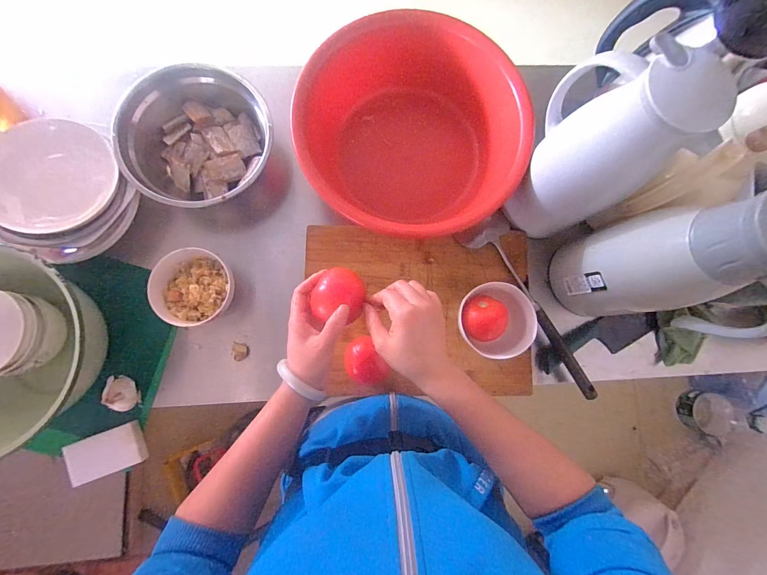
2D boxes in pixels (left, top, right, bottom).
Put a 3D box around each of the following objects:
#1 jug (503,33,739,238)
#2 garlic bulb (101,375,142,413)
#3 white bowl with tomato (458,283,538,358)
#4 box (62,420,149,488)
[{"bbox_3d":[0.275,-0.176,0.430,0.112,0.259,0.155,5,83,-3],"label":"jug"},{"bbox_3d":[-0.392,0.160,0.486,0.040,0.030,0.052,15,83,-2],"label":"garlic bulb"},{"bbox_3d":[0.170,0.049,0.505,0.113,0.070,0.108,0,83,-3],"label":"white bowl with tomato"},{"bbox_3d":[-0.412,0.246,0.480,0.096,0.021,0.061,-20,85,-5],"label":"box"}]

